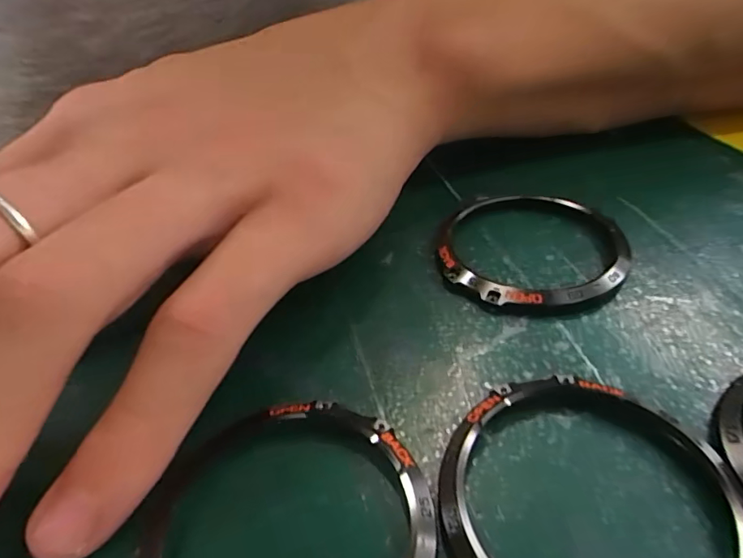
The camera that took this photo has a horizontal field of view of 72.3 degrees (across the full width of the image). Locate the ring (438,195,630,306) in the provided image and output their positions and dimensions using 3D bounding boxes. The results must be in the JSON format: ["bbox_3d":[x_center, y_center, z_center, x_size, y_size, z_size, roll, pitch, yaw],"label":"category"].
[{"bbox_3d":[0.040,-0.008,0.129,0.044,0.007,0.044,-4,39,3],"label":"ring"}]

